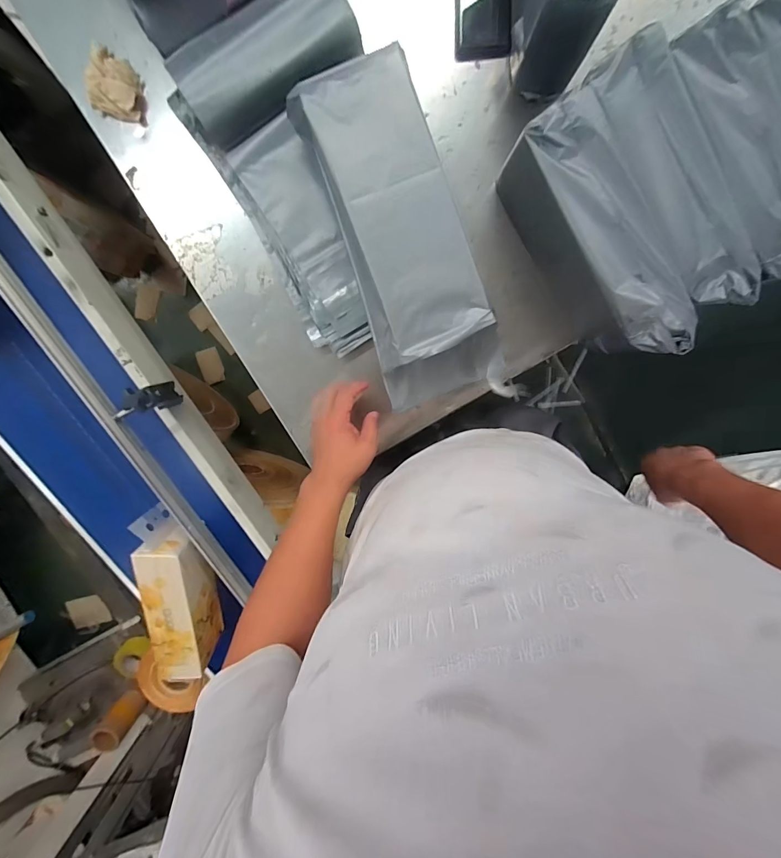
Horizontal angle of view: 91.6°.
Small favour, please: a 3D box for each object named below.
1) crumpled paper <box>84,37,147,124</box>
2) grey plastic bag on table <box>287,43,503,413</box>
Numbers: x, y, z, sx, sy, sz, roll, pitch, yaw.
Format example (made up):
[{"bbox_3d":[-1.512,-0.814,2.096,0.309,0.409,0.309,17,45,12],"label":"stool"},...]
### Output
[{"bbox_3d":[-0.395,-0.497,0.548,0.068,0.026,0.084,5,100,-1],"label":"crumpled paper"},{"bbox_3d":[0.014,-0.239,0.514,0.155,0.088,0.405,-21,99,3],"label":"grey plastic bag on table"}]

